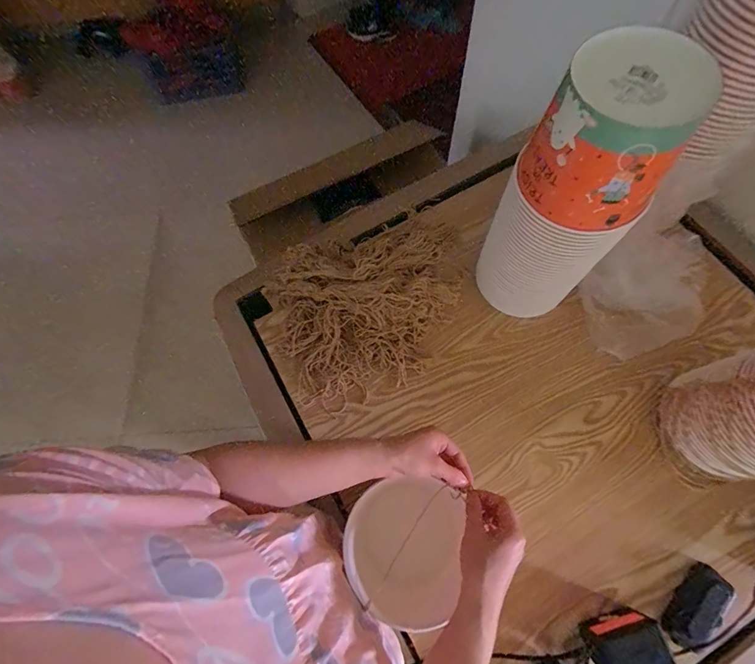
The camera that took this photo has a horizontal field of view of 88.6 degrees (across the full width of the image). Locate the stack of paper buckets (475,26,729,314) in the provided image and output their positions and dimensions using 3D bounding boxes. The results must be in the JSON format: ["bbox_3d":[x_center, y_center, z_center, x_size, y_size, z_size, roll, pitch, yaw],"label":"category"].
[{"bbox_3d":[0.242,-0.153,0.524,0.134,0.387,0.130,-12,71,-2],"label":"stack of paper buckets"}]

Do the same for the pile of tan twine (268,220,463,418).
[{"bbox_3d":[-0.003,-0.052,0.679,0.346,0.059,0.287,-22,71,-6],"label":"pile of tan twine"}]

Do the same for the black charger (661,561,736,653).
[{"bbox_3d":[0.425,0.367,0.515,0.118,0.030,0.041,-33,72,-23],"label":"black charger"}]

